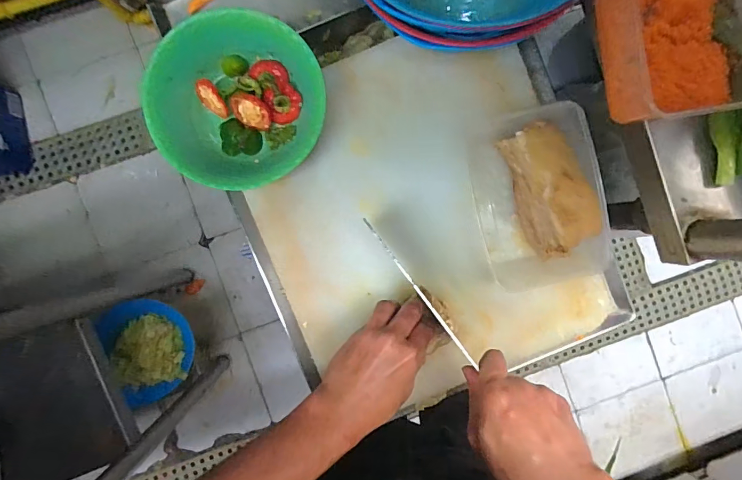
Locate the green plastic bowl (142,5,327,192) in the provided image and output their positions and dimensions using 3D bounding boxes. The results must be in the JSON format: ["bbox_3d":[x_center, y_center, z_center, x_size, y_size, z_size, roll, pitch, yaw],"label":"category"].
[{"bbox_3d":[-0.132,-0.137,0.420,0.163,0.054,0.166,0,92,-3],"label":"green plastic bowl"}]

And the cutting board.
[{"bbox_3d":[0.061,-0.026,0.458,0.366,0.044,0.390,-17,92,-2],"label":"cutting board"}]

